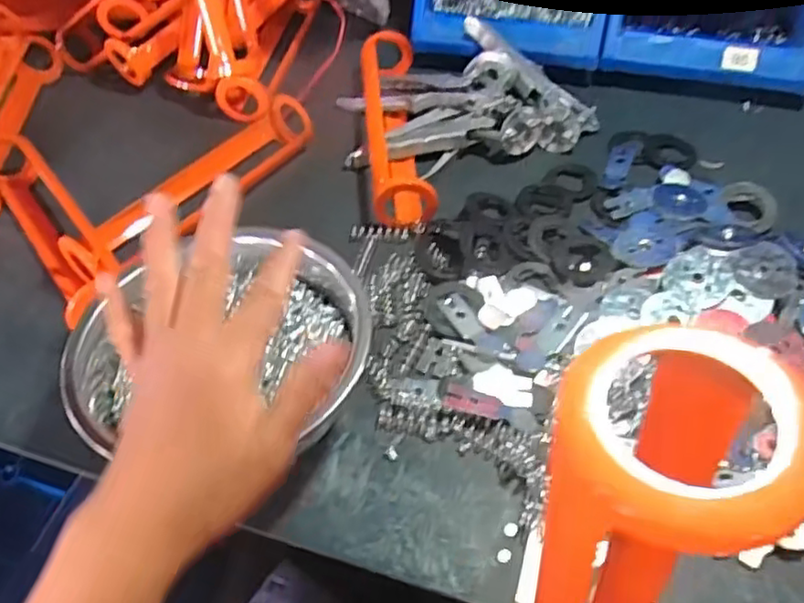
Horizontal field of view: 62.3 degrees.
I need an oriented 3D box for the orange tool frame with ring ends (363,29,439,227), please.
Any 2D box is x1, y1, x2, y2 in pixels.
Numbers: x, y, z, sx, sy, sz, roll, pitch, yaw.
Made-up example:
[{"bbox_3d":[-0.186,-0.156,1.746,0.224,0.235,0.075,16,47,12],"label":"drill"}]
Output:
[{"bbox_3d":[-0.006,-0.170,0.627,0.051,0.044,0.243,-6,51,0],"label":"orange tool frame with ring ends"}]

